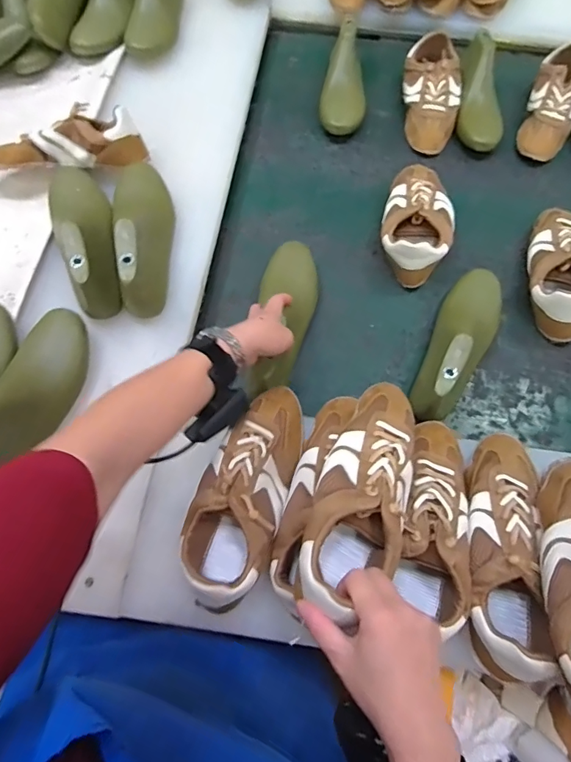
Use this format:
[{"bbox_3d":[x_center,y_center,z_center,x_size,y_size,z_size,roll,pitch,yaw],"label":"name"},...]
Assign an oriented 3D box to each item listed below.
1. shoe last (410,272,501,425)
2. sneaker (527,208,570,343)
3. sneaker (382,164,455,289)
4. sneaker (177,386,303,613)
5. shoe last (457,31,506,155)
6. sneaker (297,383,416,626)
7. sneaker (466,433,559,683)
[{"bbox_3d":[0.237,-0.059,0.594,0.077,0.077,0.244,27,70,11],"label":"shoe last"},{"bbox_3d":[0.405,-0.170,0.659,0.089,0.075,0.233,15,68,6],"label":"sneaker"},{"bbox_3d":[0.206,-0.253,0.696,0.102,0.071,0.224,16,68,6],"label":"sneaker"},{"bbox_3d":[-0.041,0.113,0.485,0.093,0.083,0.246,22,69,9],"label":"sneaker"},{"bbox_3d":[0.349,-0.522,0.806,0.078,0.072,0.245,3,80,1],"label":"shoe last"},{"bbox_3d":[0.076,0.101,0.421,0.084,0.078,0.224,21,60,8],"label":"sneaker"},{"bbox_3d":[0.224,0.164,0.460,0.079,0.079,0.242,13,68,5],"label":"sneaker"}]

